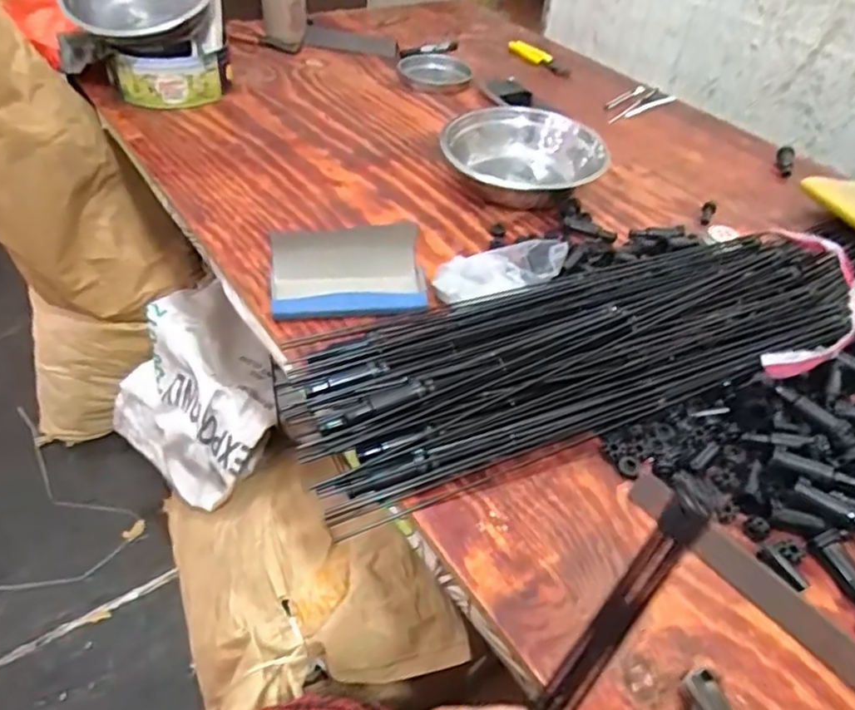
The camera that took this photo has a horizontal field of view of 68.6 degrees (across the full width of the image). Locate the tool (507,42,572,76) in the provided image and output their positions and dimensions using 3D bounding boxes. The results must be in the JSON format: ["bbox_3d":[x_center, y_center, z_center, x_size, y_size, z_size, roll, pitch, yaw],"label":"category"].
[{"bbox_3d":[0.225,-0.583,1.236,0.040,0.019,0.171,-26,52,-28],"label":"tool"}]

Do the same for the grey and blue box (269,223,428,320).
[{"bbox_3d":[-0.087,-0.089,0.671,0.160,0.048,0.106,-2,45,-9],"label":"grey and blue box"}]

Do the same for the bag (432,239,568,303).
[{"bbox_3d":[0.073,-0.087,0.637,0.131,0.041,0.028,-14,45,4],"label":"bag"}]

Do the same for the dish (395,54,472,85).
[{"bbox_3d":[0.009,-0.521,1.144,0.121,0.024,0.138,-2,45,-8],"label":"dish"}]

